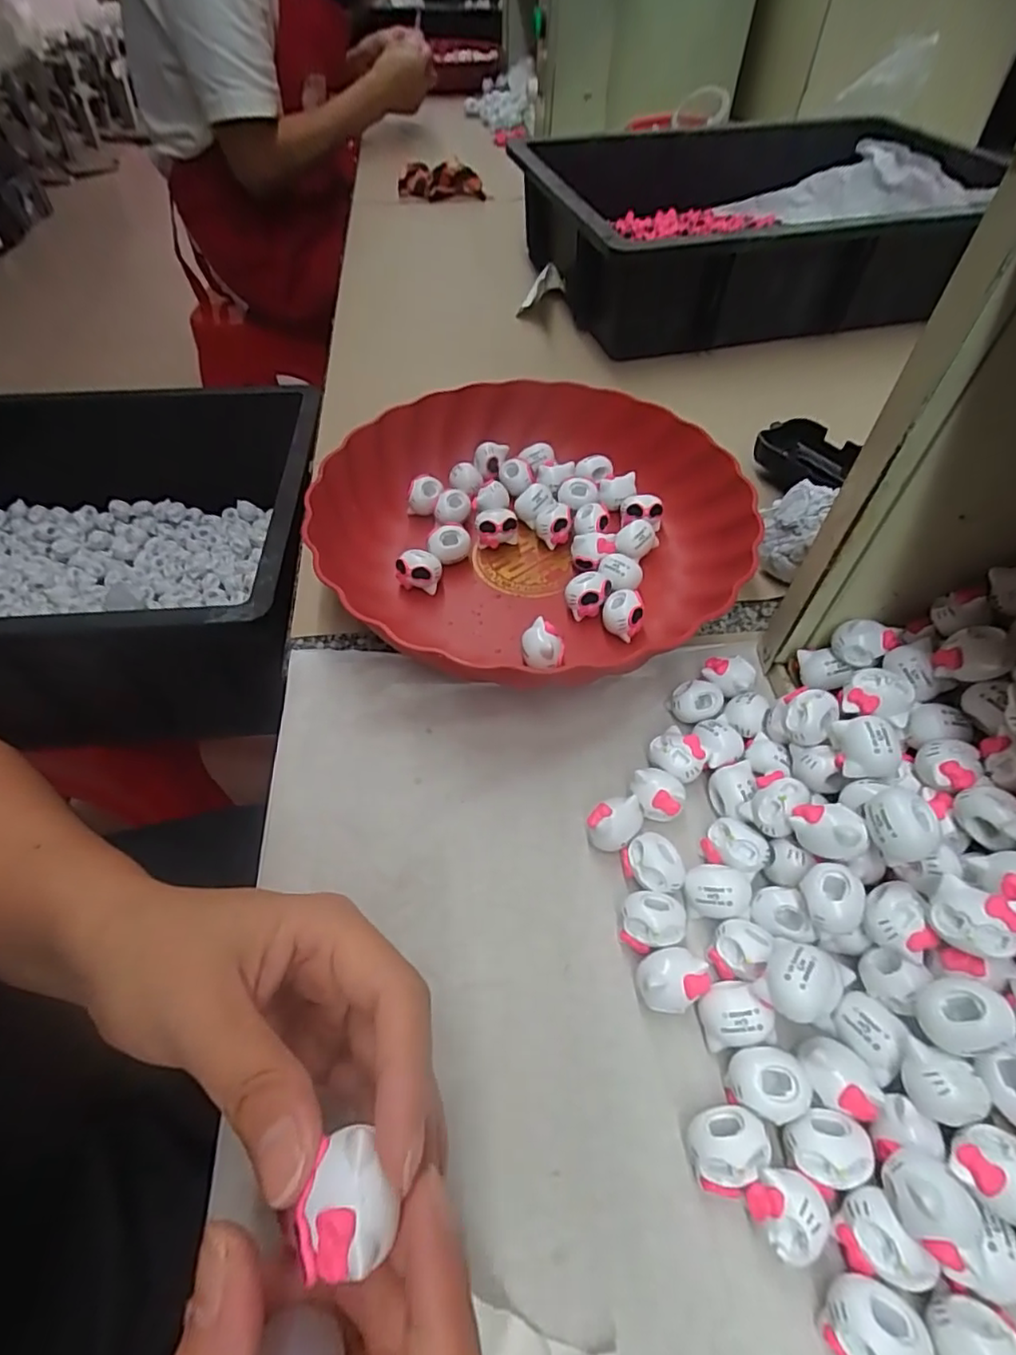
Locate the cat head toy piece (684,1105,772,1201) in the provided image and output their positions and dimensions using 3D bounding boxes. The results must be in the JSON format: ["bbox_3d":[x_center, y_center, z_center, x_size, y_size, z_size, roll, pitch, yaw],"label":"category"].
[{"bbox_3d":[0.072,0.155,0.197,0.024,0.021,0.022,1,52,-1],"label":"cat head toy piece"}]

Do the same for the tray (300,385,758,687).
[{"bbox_3d":[0.016,-0.093,0.355,0.228,0.050,0.231,29,57,20],"label":"tray"}]

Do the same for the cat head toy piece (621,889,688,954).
[{"bbox_3d":[0.058,0.099,0.240,0.024,0.021,0.022,10,52,6],"label":"cat head toy piece"}]

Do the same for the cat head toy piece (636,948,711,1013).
[{"bbox_3d":[0.061,0.115,0.226,0.023,0.021,0.022,1,52,-1],"label":"cat head toy piece"}]

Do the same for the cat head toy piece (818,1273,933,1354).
[{"bbox_3d":[0.105,0.187,0.172,0.024,0.020,0.022,0,54,0],"label":"cat head toy piece"}]

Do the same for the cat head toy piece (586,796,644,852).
[{"bbox_3d":[0.047,0.066,0.263,0.024,0.019,0.020,-35,61,-25],"label":"cat head toy piece"}]

